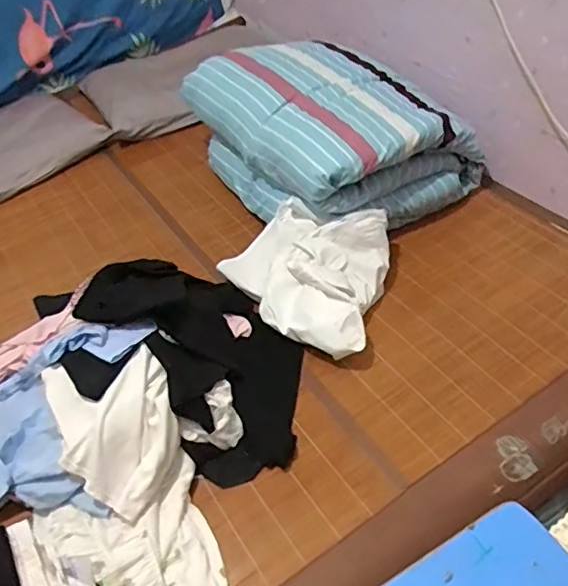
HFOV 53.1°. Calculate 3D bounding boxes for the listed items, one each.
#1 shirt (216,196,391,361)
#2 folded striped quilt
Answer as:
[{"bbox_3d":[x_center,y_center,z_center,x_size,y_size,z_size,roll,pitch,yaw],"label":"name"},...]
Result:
[{"bbox_3d":[0.028,-0.044,1.215,0.352,0.110,0.318,11,48,17],"label":"shirt"},{"bbox_3d":[0.097,-0.426,1.469,0.482,0.276,0.649,-31,50,-22],"label":"folded striped quilt"}]

